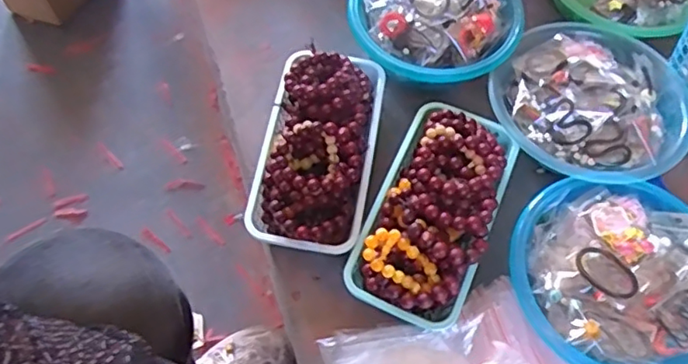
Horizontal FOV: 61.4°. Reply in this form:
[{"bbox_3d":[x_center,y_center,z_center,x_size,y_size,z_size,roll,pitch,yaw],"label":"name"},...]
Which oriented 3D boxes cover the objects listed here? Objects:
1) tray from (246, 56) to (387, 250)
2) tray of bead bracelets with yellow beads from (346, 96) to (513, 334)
[{"bbox_3d":[-0.029,-0.050,0.677,0.127,0.076,0.252,11,63,3],"label":"tray"},{"bbox_3d":[0.108,0.018,0.641,0.119,0.085,0.246,23,64,9],"label":"tray of bead bracelets with yellow beads"}]

